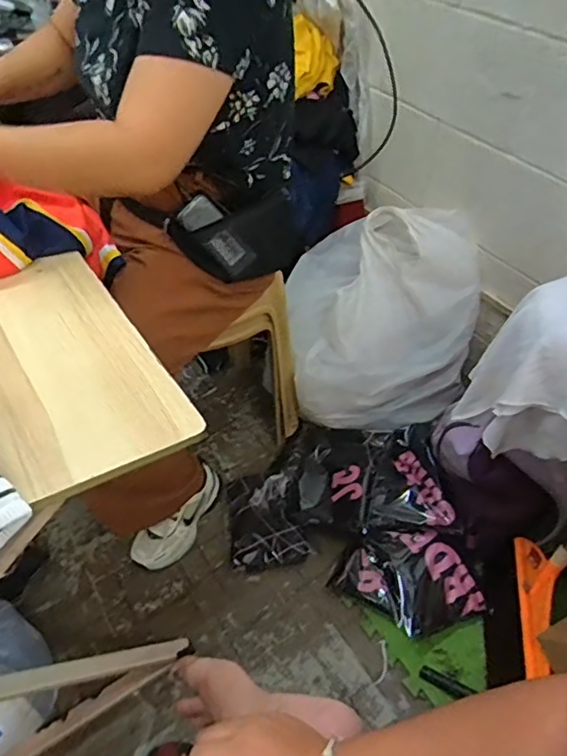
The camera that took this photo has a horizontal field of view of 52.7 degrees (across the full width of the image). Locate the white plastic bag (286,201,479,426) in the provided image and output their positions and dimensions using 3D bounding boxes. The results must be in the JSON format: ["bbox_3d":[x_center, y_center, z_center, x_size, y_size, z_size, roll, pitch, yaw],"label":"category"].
[{"bbox_3d":[0.225,-0.171,1.333,0.421,0.322,0.462,-1,46,-2],"label":"white plastic bag"}]

